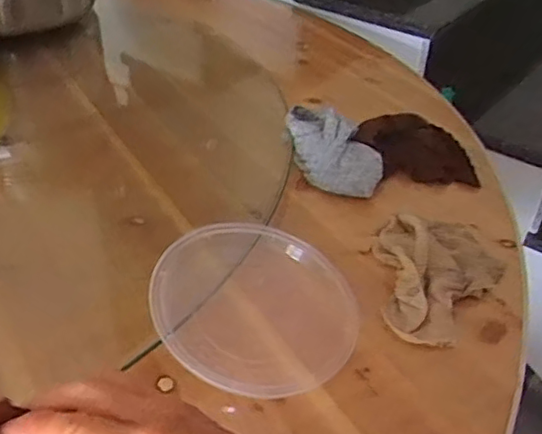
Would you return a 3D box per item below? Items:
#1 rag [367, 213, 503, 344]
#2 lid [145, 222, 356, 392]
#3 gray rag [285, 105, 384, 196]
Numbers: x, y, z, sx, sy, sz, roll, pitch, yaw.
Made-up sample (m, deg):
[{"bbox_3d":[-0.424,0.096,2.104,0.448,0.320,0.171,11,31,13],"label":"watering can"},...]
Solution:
[{"bbox_3d":[0.145,0.041,0.567,0.113,0.032,0.159,26,43,28],"label":"rag"},{"bbox_3d":[-0.012,0.074,0.514,0.171,0.019,0.158,12,42,-11],"label":"lid"},{"bbox_3d":[0.063,-0.087,0.708,0.070,0.055,0.166,-13,40,-19],"label":"gray rag"}]

